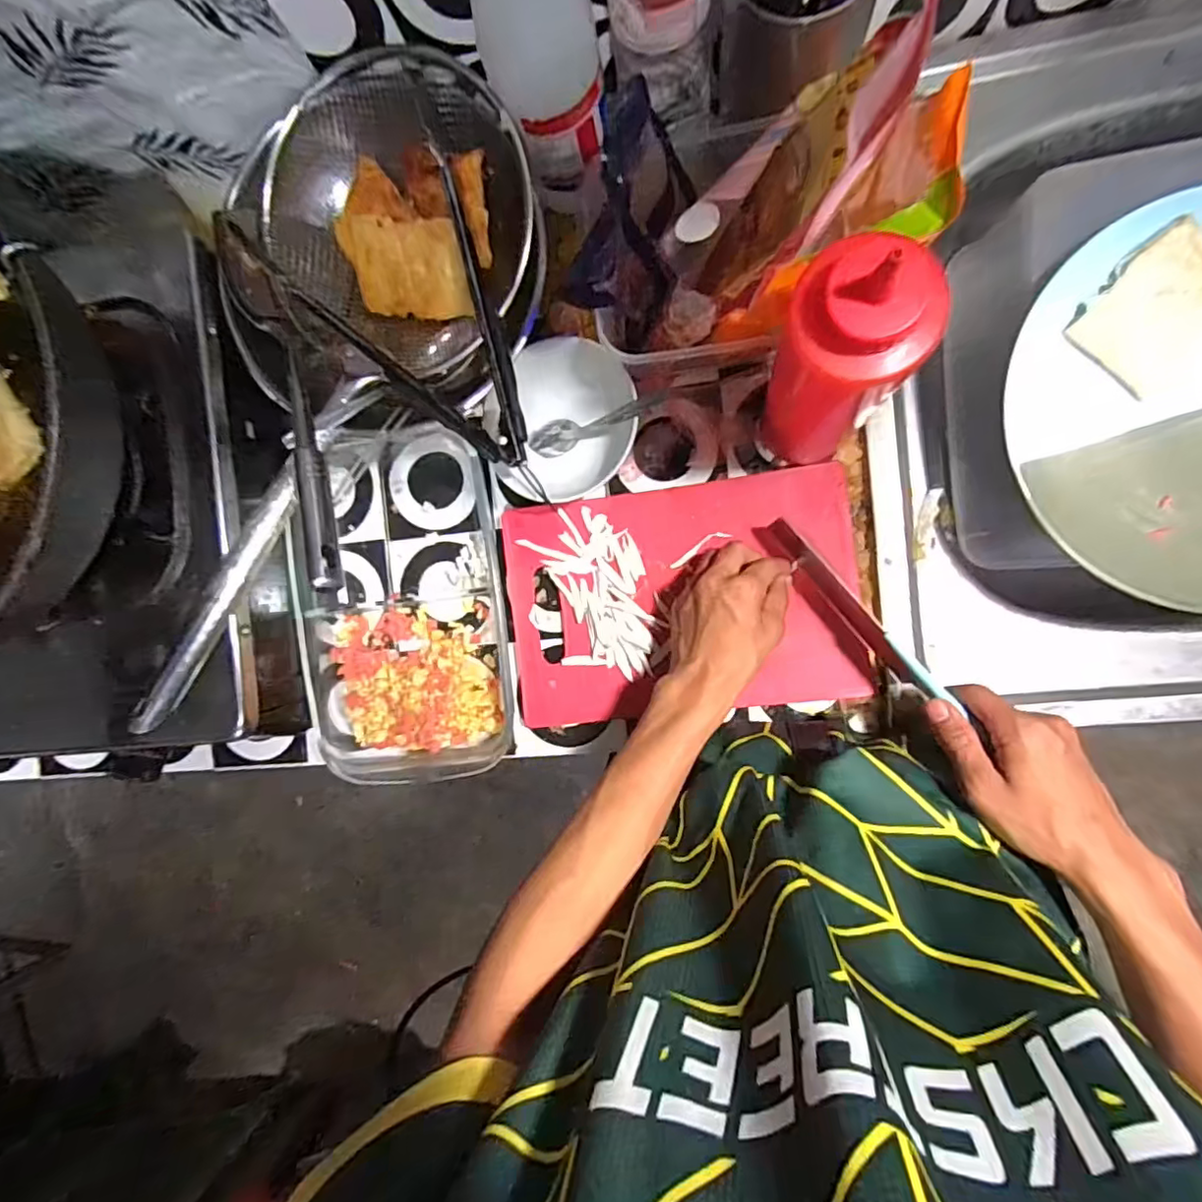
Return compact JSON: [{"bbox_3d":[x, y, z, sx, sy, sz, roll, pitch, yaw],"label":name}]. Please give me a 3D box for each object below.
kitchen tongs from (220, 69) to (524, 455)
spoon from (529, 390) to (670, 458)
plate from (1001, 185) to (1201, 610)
[{"bbox_3d":[-0.132,-0.196,0.416,0.167,0.029,0.244,-30,87,9],"label":"kitchen tongs"},{"bbox_3d":[-0.005,-0.140,0.466,0.120,0.020,0.029,-12,90,36],"label":"spoon"},{"bbox_3d":[0.396,-0.123,0.381,0.241,0.022,0.262,0,92,9],"label":"plate"}]

